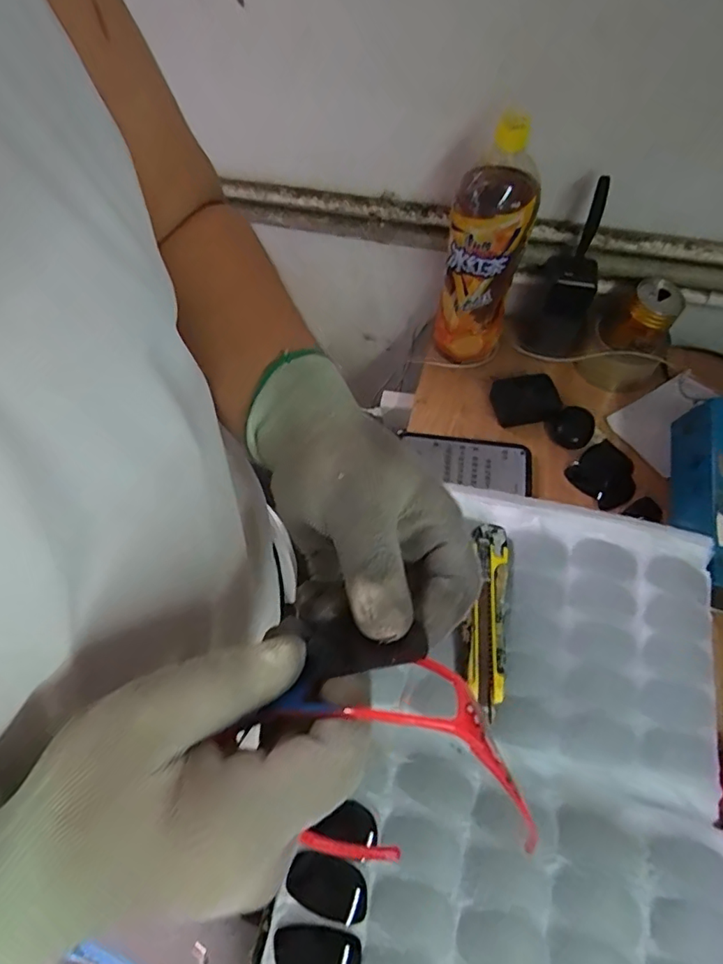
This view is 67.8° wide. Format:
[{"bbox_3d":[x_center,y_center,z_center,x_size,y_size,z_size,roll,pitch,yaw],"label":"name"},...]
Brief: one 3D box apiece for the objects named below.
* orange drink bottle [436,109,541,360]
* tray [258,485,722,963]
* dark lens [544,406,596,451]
[{"bbox_3d":[0.137,-0.253,0.620,0.087,0.286,0.078,1,61,3],"label":"orange drink bottle"},{"bbox_3d":[0.119,0.202,0.403,0.278,0.041,0.399,12,62,9],"label":"tray"},{"bbox_3d":[0.258,-0.066,0.664,0.046,0.034,0.053,-41,67,-19],"label":"dark lens"}]

